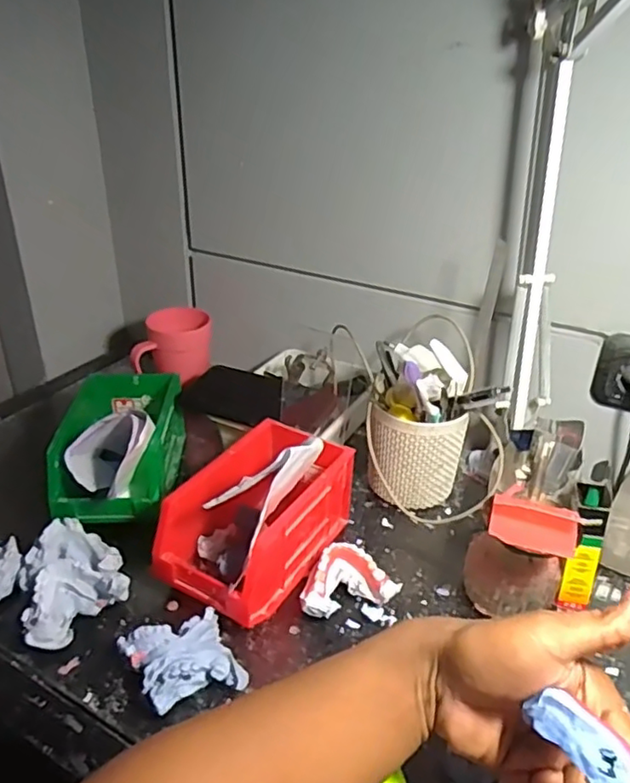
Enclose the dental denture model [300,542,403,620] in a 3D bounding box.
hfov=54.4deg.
[{"bbox_3d":[0.026,0.162,0.523,0.081,0.033,0.054,-6,32,-12],"label":"dental denture model"}]

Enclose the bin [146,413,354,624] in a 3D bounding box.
[{"bbox_3d":[-0.048,0.105,0.542,0.100,0.106,0.172,18,35,25],"label":"bin"}]

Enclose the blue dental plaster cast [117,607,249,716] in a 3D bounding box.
[{"bbox_3d":[-0.097,0.201,0.453,0.072,0.027,0.069,-15,35,-25],"label":"blue dental plaster cast"}]

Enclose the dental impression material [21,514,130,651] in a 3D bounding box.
[{"bbox_3d":[-0.202,0.158,0.512,0.079,0.037,0.109,-12,34,-22],"label":"dental impression material"}]

